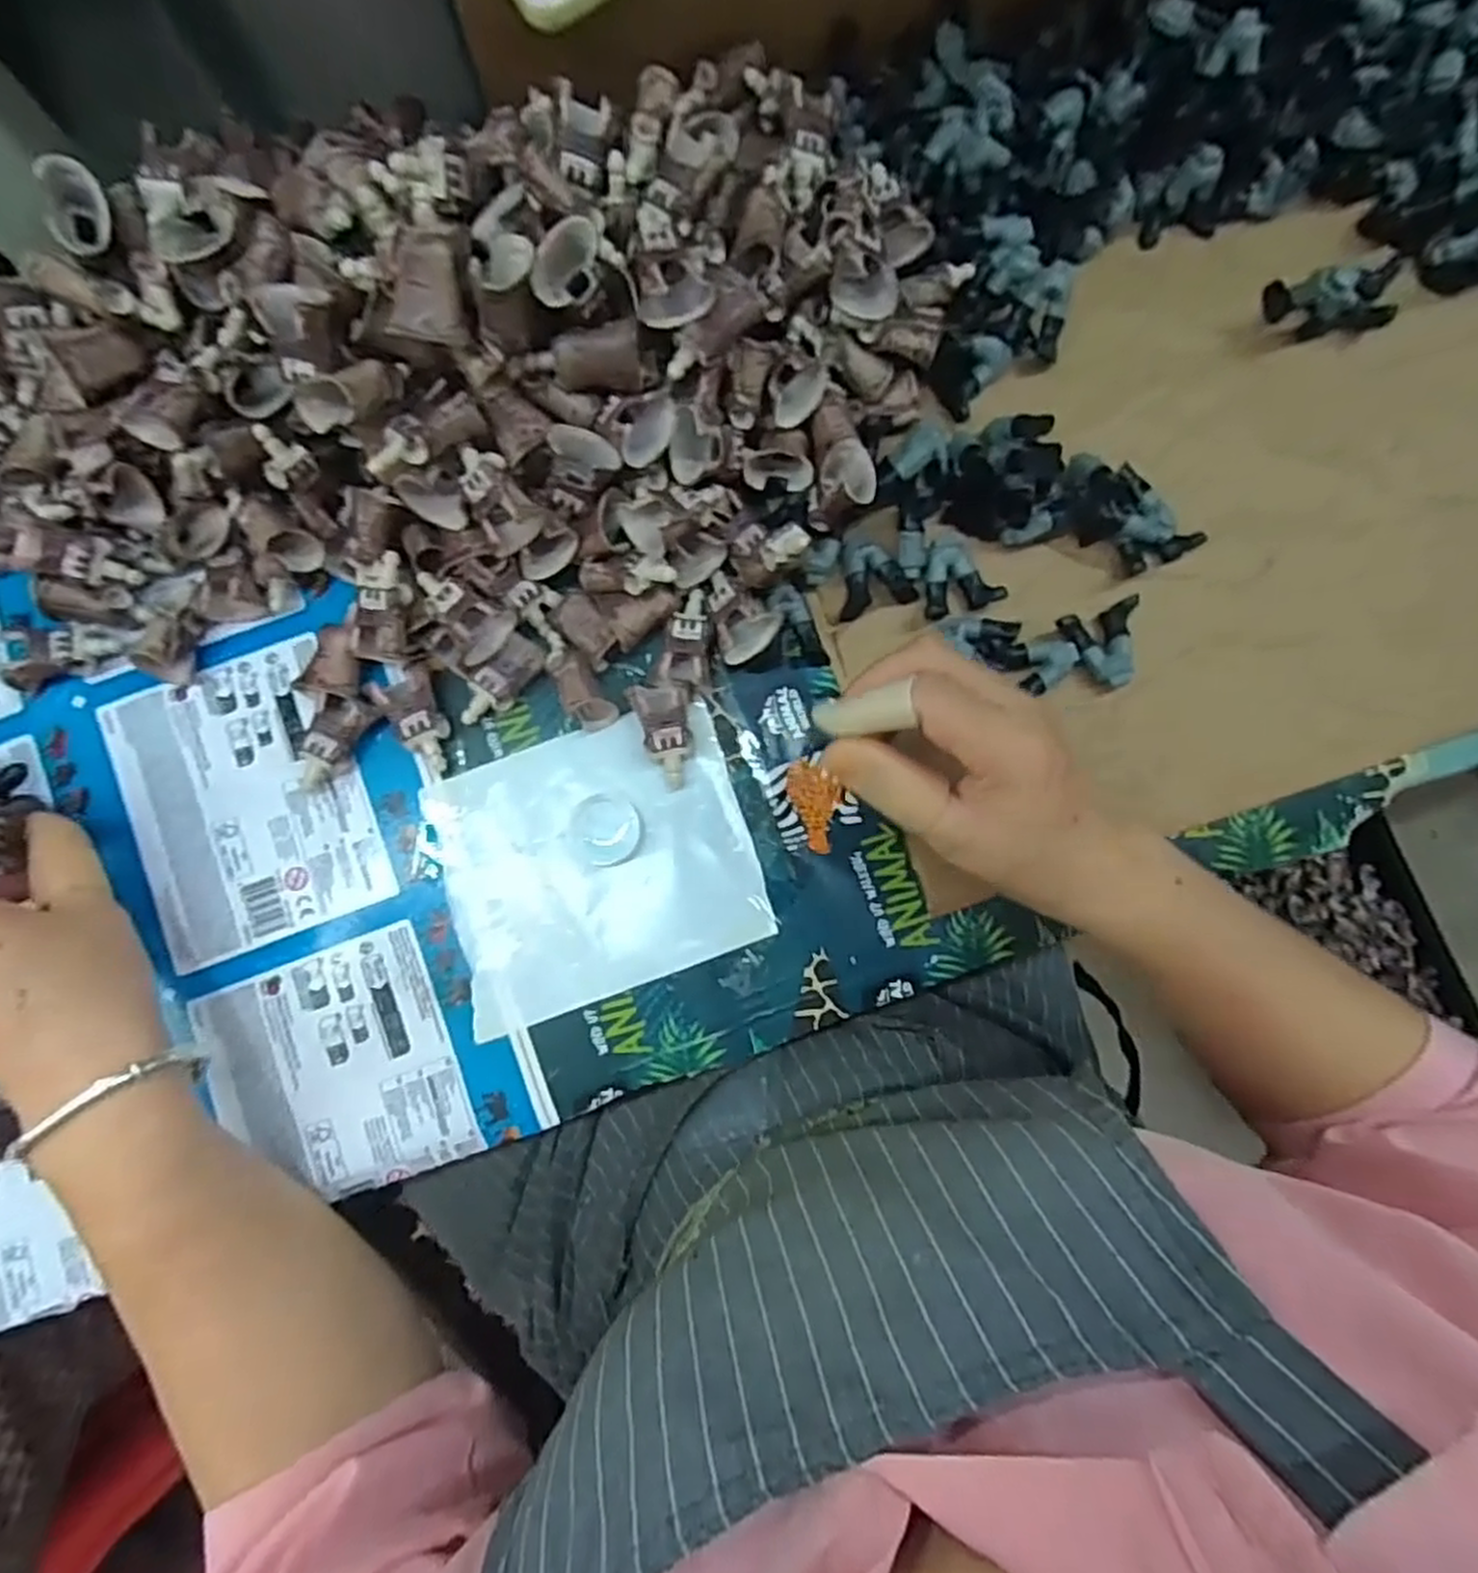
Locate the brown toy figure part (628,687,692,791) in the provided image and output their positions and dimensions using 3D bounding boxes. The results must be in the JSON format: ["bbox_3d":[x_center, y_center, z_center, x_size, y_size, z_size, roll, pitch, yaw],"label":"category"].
[{"bbox_3d":[-0.032,-0.023,0.360,0.024,0.015,0.047,-14,86,-2],"label":"brown toy figure part"}]

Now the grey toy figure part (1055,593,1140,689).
[{"bbox_3d":[0.173,-0.066,0.363,0.036,0.009,0.037,-17,86,-3],"label":"grey toy figure part"}]

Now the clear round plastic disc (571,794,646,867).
[{"bbox_3d":[-0.060,0.021,0.358,0.032,0.008,0.032,3,85,-1],"label":"clear round plastic disc"}]

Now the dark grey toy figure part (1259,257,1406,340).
[{"bbox_3d":[0.298,-0.240,0.377,0.061,0.039,0.032,-10,90,-13],"label":"dark grey toy figure part"}]

